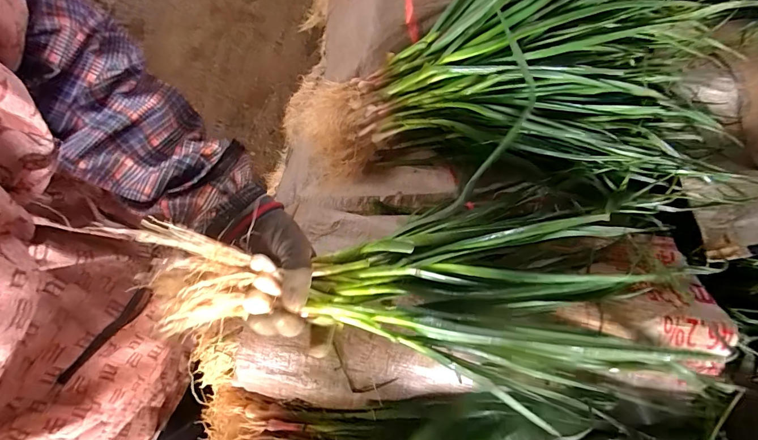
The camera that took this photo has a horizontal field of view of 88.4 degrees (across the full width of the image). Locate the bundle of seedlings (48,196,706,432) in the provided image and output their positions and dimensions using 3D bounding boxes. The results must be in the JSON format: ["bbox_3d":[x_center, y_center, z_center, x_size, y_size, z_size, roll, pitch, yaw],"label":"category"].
[{"bbox_3d":[0.040,0.059,0.380,0.483,0.097,0.203,11,67,-17],"label":"bundle of seedlings"}]

